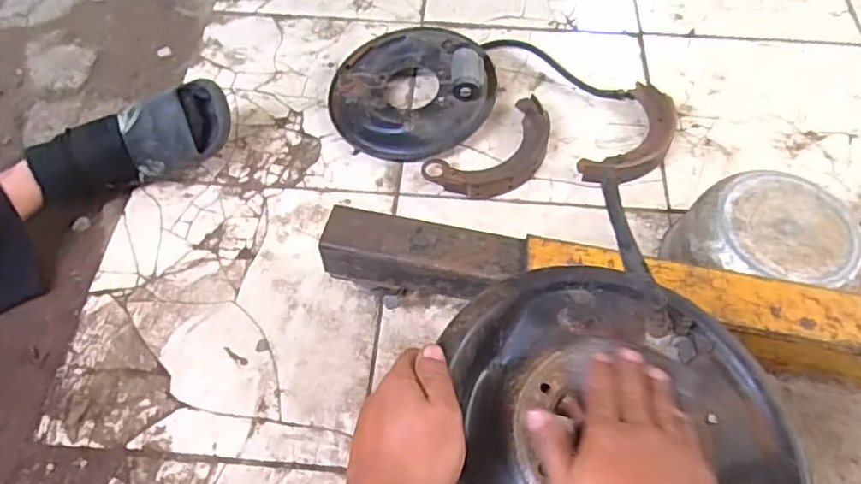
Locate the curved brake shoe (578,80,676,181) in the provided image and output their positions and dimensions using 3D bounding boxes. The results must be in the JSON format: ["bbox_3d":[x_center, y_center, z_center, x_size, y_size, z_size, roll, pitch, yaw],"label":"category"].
[{"bbox_3d":[0.323,-0.162,0.970,0.105,0.035,0.222,34,66,19],"label":"curved brake shoe"}]

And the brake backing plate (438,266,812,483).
[{"bbox_3d":[0.134,0.134,0.418,0.242,0.047,0.260,0,59,1],"label":"brake backing plate"}]

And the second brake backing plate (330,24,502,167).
[{"bbox_3d":[-0.030,-0.254,1.004,0.262,0.094,0.254,0,59,1],"label":"second brake backing plate"}]

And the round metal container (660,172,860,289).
[{"bbox_3d":[0.426,0.003,0.810,0.195,0.138,0.183,16,58,10],"label":"round metal container"}]

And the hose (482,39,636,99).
[{"bbox_3d":[0.223,-0.308,1.070,0.281,0.018,0.058,32,65,18],"label":"hose"}]

